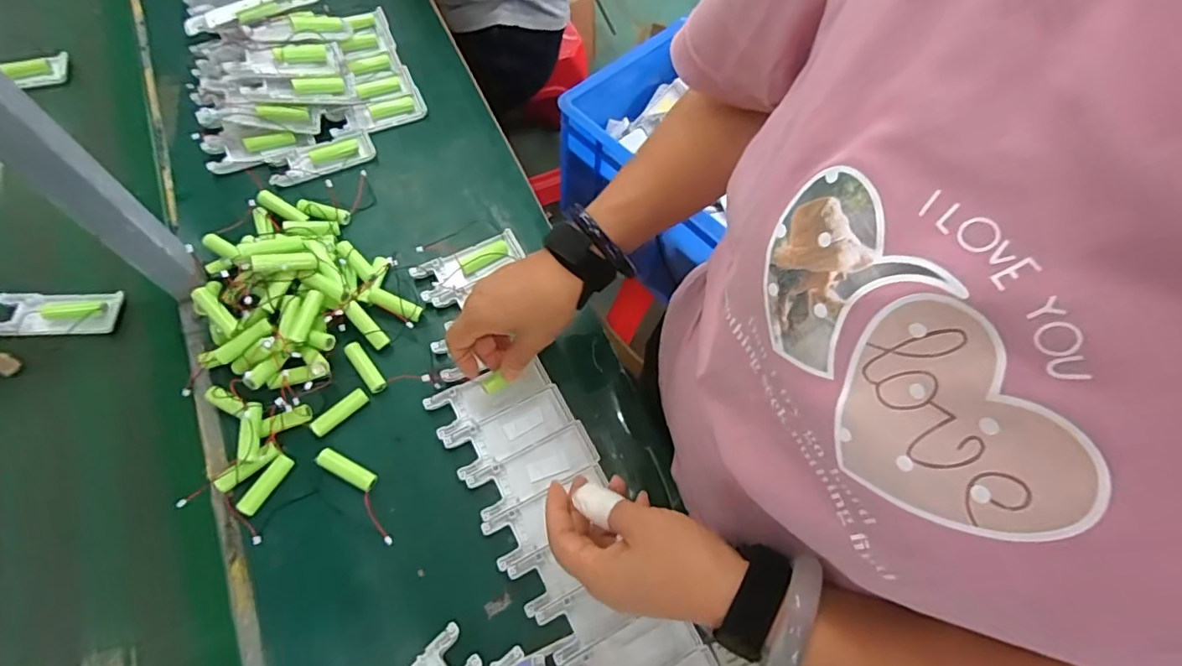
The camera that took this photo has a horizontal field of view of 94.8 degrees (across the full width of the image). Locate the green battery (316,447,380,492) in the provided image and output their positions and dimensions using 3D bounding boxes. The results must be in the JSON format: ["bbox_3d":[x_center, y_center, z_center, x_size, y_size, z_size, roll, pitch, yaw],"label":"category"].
[{"bbox_3d":[-0.198,0.112,0.442,0.051,0.017,0.015,27,65,9],"label":"green battery"}]

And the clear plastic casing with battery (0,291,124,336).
[{"bbox_3d":[-0.494,-0.017,0.504,0.103,0.017,0.040,-1,64,-5],"label":"clear plastic casing with battery"}]

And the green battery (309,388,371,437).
[{"bbox_3d":[-0.213,0.068,0.462,0.050,0.012,0.014,-39,73,-20],"label":"green battery"}]

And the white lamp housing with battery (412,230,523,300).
[{"bbox_3d":[-0.118,-0.066,0.531,0.105,0.014,0.039,-26,69,-16],"label":"white lamp housing with battery"}]

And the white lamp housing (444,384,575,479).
[{"bbox_3d":[-0.068,0.082,0.464,0.104,0.009,0.038,-26,69,-16],"label":"white lamp housing"}]

